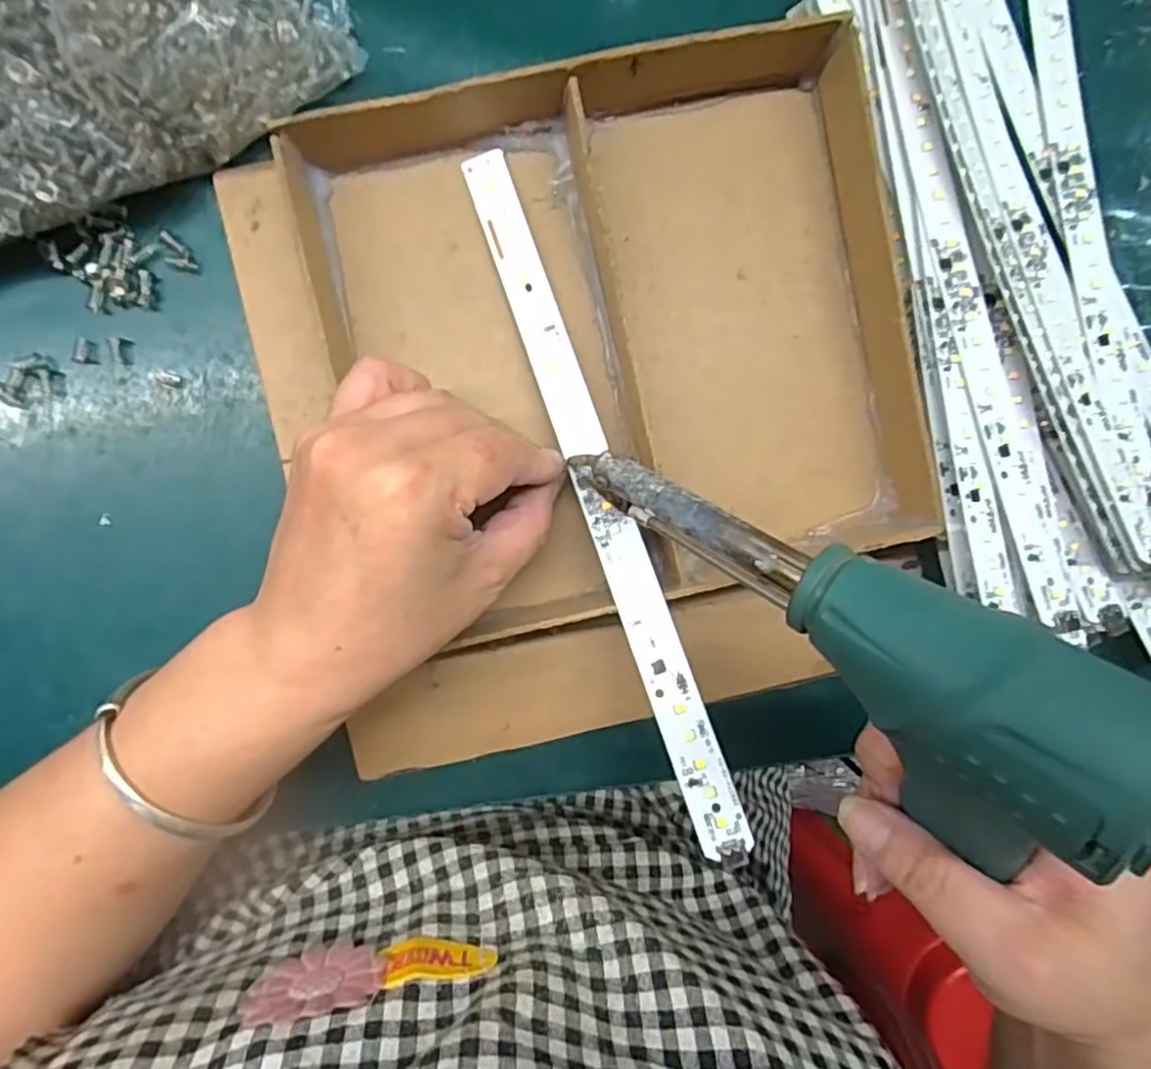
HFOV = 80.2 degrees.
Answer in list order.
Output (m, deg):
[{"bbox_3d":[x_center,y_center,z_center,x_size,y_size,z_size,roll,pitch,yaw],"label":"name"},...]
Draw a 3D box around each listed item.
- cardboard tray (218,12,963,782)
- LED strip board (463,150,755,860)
[{"bbox_3d":[0.010,-0.053,0.272,0.259,0.035,0.262,-13,92,-1],"label":"cardboard tray"},{"bbox_3d":[0.007,-0.022,0.261,0.018,0.011,0.279,-19,79,-1],"label":"LED strip board"}]

